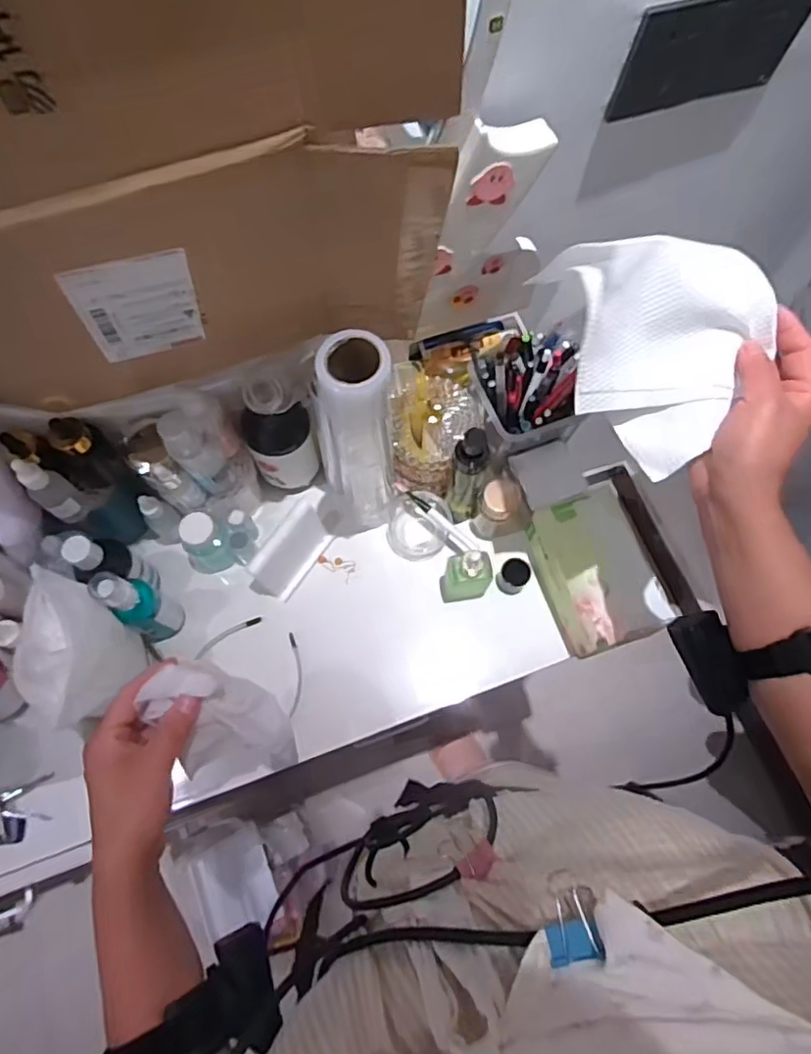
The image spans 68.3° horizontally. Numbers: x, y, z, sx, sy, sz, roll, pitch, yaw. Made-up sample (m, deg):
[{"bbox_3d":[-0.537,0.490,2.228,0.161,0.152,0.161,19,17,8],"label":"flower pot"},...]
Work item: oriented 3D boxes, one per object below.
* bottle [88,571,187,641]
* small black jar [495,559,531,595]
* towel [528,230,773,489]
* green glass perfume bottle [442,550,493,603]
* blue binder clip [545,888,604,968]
[{"bbox_3d":[-0.272,0.082,0.614,0.039,0.151,0.044,26,72,9],"label":"bottle"},{"bbox_3d":[0.124,0.057,0.687,0.032,0.039,0.034,0,70,0],"label":"small black jar"},{"bbox_3d":[0.167,-0.137,0.408,0.148,0.098,0.124,36,74,11],"label":"towel"},{"bbox_3d":[0.068,0.052,0.648,0.047,0.107,0.035,-2,70,-1],"label":"green glass perfume bottle"},{"bbox_3d":[0.069,0.162,0.242,0.025,0.012,0.023,-33,47,22],"label":"blue binder clip"}]

